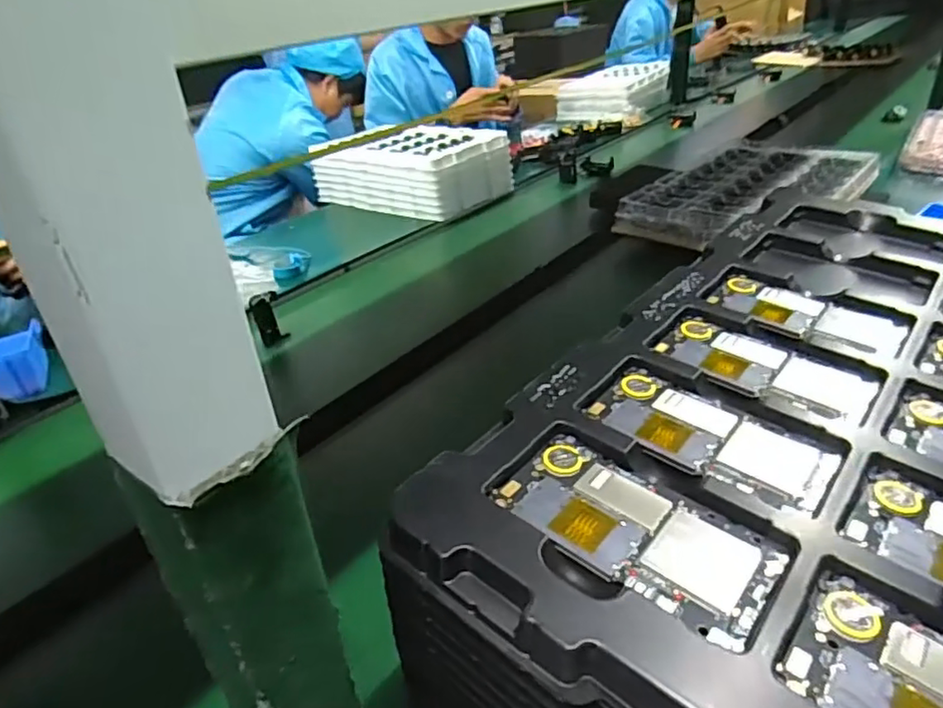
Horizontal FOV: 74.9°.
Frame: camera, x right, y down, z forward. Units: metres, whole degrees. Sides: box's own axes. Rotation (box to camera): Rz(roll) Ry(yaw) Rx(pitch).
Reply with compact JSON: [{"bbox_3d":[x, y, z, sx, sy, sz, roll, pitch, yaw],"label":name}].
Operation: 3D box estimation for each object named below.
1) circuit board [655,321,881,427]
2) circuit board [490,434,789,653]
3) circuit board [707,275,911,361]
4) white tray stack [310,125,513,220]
[{"bbox_3d":[0.183,0.008,0.388,0.122,0.010,0.061,18,39,34],"label":"circuit board"},{"bbox_3d":[0.076,0.080,0.290,0.123,0.011,0.066,21,40,36],"label":"circuit board"},{"bbox_3d":[0.235,-0.028,0.436,0.124,0.008,0.059,22,41,37],"label":"circuit board"},{"bbox_3d":[-0.139,-0.417,1.381,0.421,0.125,0.239,20,40,35],"label":"white tray stack"}]

